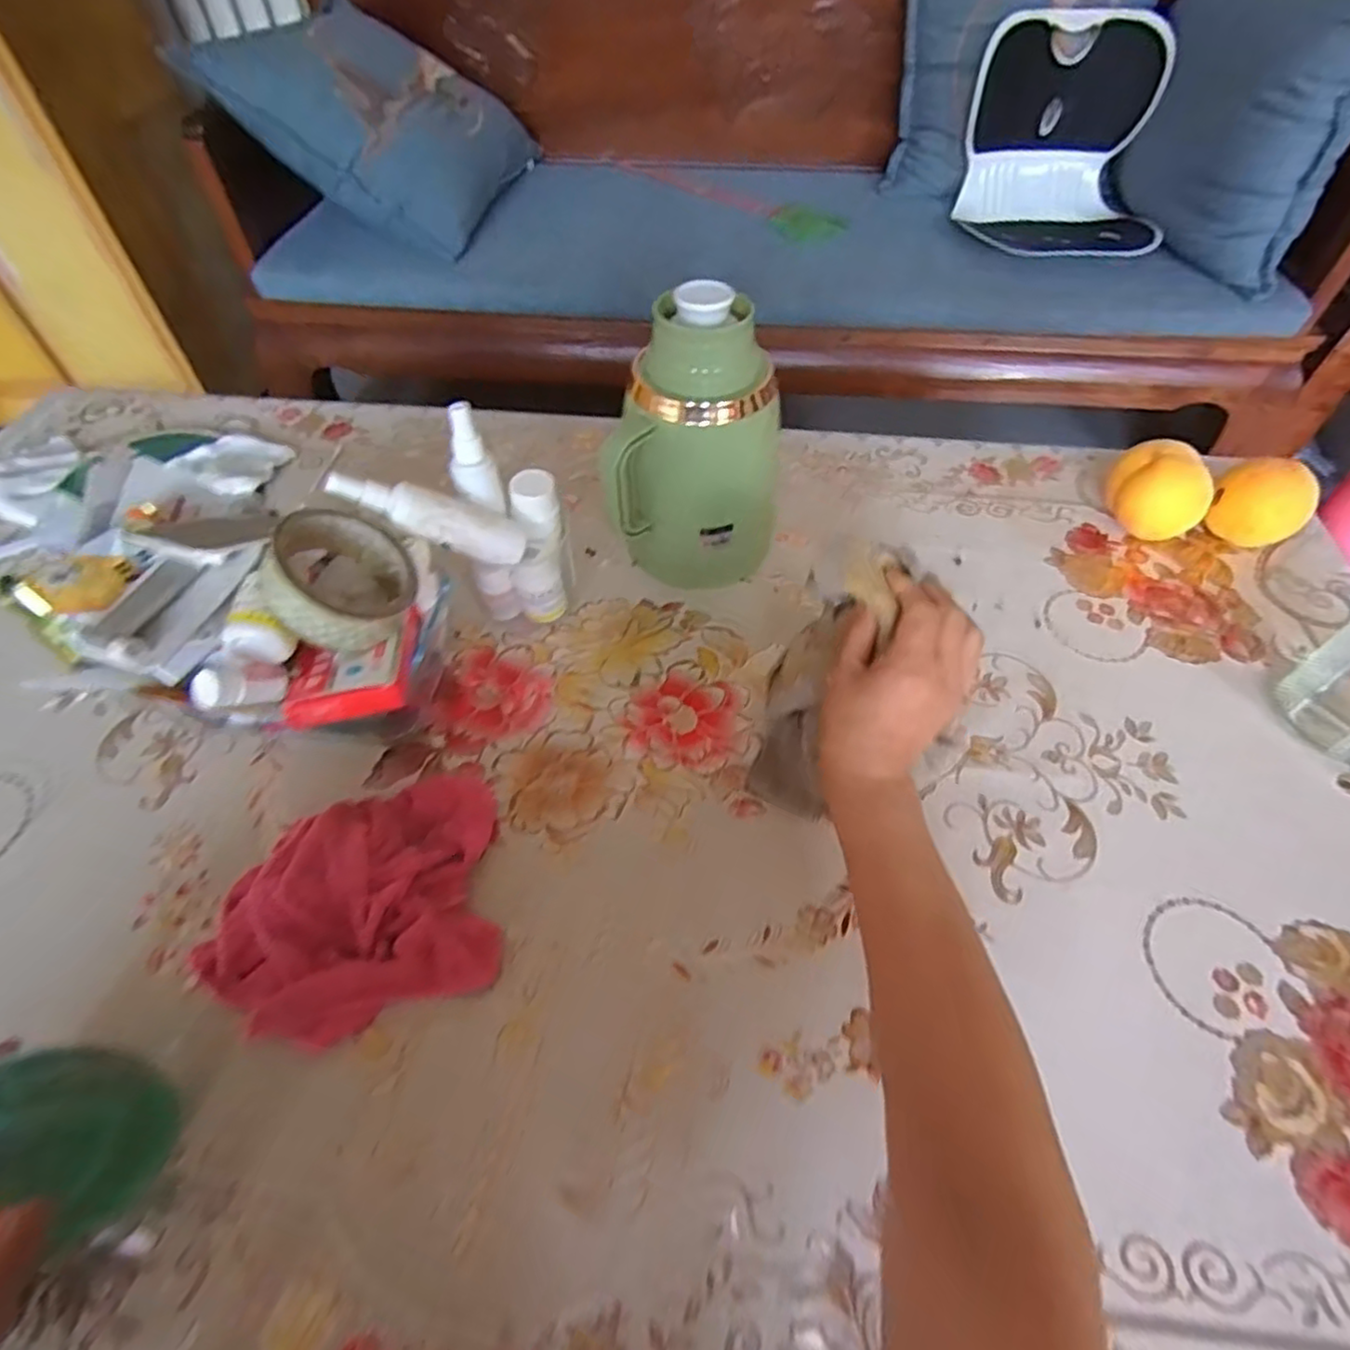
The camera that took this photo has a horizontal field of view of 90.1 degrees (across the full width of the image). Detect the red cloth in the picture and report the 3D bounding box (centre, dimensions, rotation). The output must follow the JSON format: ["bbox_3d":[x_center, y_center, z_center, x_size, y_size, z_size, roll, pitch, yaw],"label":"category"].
[{"bbox_3d":[-0.202,0.140,0.422,0.185,0.045,0.149,-19,55,-14],"label":"red cloth"}]

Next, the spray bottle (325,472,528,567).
[{"bbox_3d":[-0.177,-0.117,0.496,0.137,0.028,0.034,17,47,-28],"label":"spray bottle"}]

